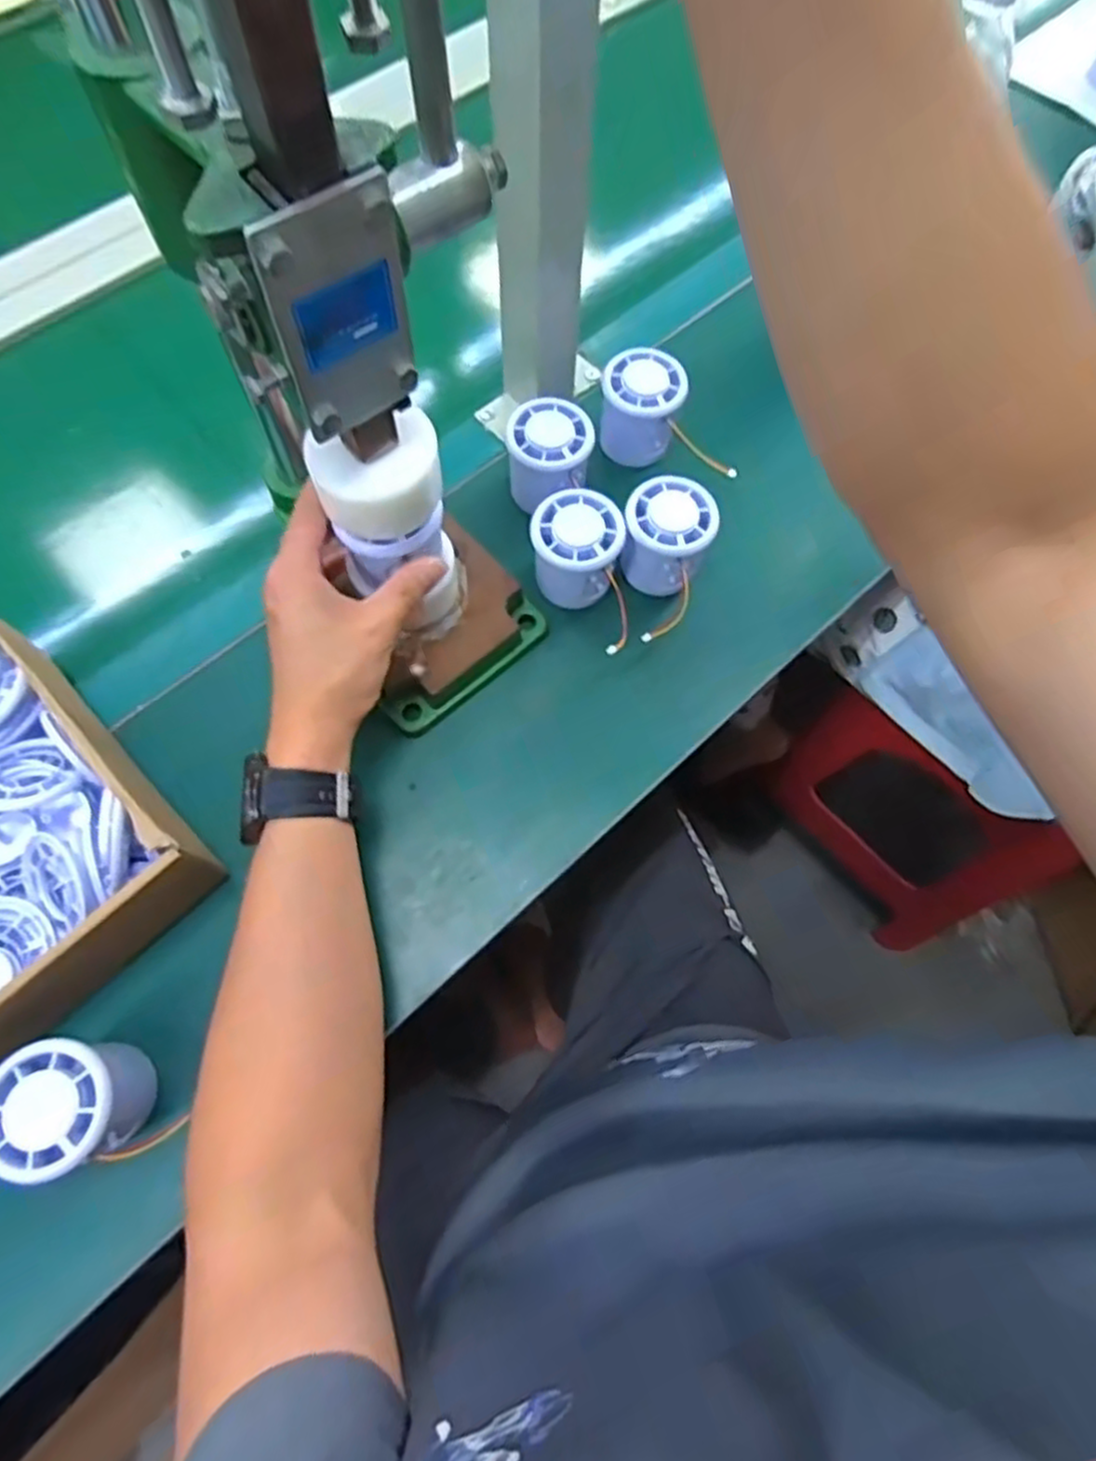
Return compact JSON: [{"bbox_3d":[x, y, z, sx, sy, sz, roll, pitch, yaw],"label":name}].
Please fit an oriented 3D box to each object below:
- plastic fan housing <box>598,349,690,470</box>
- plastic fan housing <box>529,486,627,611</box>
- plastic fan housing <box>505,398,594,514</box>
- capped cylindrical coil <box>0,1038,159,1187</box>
[{"bbox_3d":[0.066,-0.227,0.527,0.056,0.057,0.054,11,69,4],"label":"plastic fan housing"},{"bbox_3d":[0.019,-0.117,0.480,0.056,0.052,0.052,12,69,4],"label":"plastic fan housing"},{"bbox_3d":[0.001,-0.185,0.506,0.057,0.050,0.060,-9,69,-4],"label":"plastic fan housing"},{"bbox_3d":[-0.227,0.182,0.363,0.059,0.062,0.056,0,69,-1],"label":"capped cylindrical coil"}]

